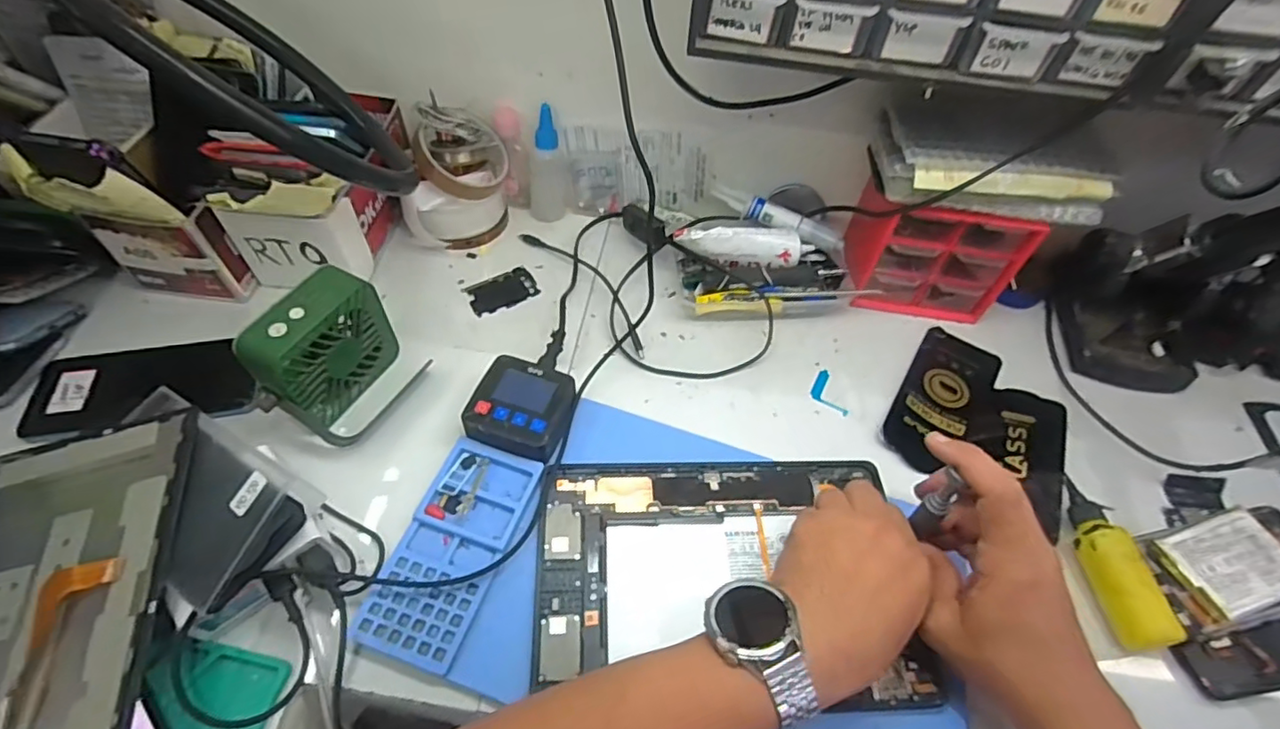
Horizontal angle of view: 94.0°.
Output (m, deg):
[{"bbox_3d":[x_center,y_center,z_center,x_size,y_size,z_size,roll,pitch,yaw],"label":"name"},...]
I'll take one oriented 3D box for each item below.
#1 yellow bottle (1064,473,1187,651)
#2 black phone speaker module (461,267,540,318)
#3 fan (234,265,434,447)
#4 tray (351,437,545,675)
[{"bbox_3d":[0.332,0.137,0.422,0.031,0.026,0.114,-5,54,-7],"label":"yellow bottle"},{"bbox_3d":[-0.131,-0.070,0.567,0.065,0.004,0.041,-27,59,-22],"label":"black phone speaker module"},{"bbox_3d":[-0.228,-0.004,0.452,0.068,0.095,0.103,27,56,16],"label":"fan"},{"bbox_3d":[-0.128,0.123,0.408,0.071,0.010,0.147,17,54,9],"label":"tray"}]

